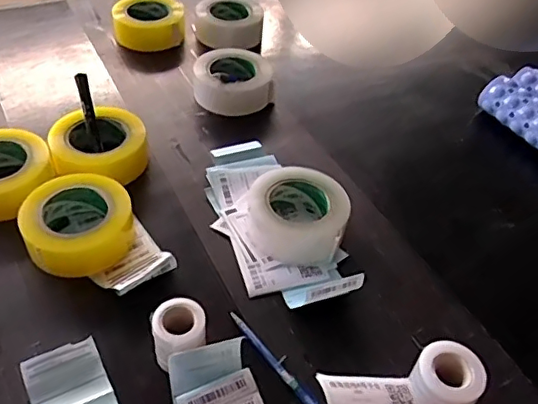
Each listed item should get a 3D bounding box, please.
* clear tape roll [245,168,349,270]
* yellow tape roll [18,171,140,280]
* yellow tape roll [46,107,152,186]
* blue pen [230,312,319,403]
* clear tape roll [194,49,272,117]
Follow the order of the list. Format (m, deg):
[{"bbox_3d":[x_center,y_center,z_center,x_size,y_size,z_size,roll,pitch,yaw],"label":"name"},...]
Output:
[{"bbox_3d":[0.034,0.015,0.685,0.120,0.066,0.106,13,46,7],"label":"clear tape roll"},{"bbox_3d":[-0.223,0.026,0.663,0.123,0.060,0.112,-24,52,-26],"label":"yellow tape roll"},{"bbox_3d":[-0.226,-0.071,0.758,0.125,0.052,0.125,3,45,-3],"label":"yellow tape roll"},{"bbox_3d":[0.005,0.158,0.579,0.018,0.010,0.135,-29,54,-29],"label":"blue pen"},{"bbox_3d":[-0.057,-0.190,0.888,0.125,0.051,0.108,2,45,-4],"label":"clear tape roll"}]

